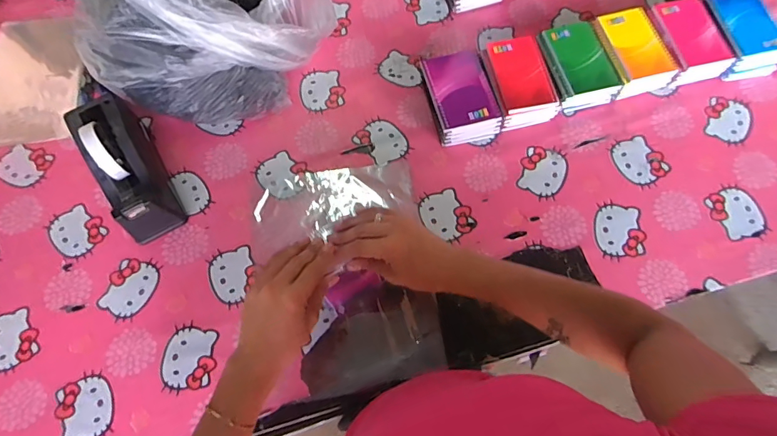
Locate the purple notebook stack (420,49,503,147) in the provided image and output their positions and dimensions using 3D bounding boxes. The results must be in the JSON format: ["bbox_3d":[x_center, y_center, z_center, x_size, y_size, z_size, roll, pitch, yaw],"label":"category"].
[{"bbox_3d":[0.115,-0.193,0.716,0.104,0.055,0.139,-12,71,-4],"label":"purple notebook stack"}]

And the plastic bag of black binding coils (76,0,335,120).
[{"bbox_3d":[-0.275,-0.334,0.692,0.327,0.210,0.347,12,71,5],"label":"plastic bag of black binding coils"}]

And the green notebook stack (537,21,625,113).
[{"bbox_3d":[0.309,-0.249,0.739,0.104,0.051,0.141,-13,71,-4],"label":"green notebook stack"}]

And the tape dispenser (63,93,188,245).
[{"bbox_3d":[-0.383,-0.078,0.647,0.075,0.124,0.225,-30,73,-9],"label":"tape dispenser"}]

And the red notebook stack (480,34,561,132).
[{"bbox_3d":[0.212,-0.220,0.732,0.095,0.051,0.150,-11,71,-3],"label":"red notebook stack"}]

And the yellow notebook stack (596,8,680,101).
[{"bbox_3d":[0.404,-0.275,0.742,0.098,0.061,0.142,-15,71,-5],"label":"yellow notebook stack"}]

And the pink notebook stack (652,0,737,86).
[{"bbox_3d":[0.501,-0.297,0.753,0.097,0.051,0.142,-19,72,-6],"label":"pink notebook stack"}]

